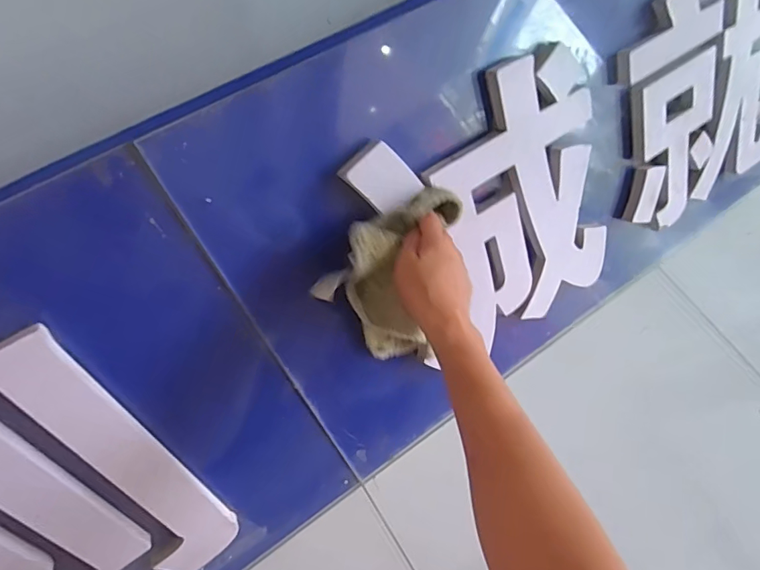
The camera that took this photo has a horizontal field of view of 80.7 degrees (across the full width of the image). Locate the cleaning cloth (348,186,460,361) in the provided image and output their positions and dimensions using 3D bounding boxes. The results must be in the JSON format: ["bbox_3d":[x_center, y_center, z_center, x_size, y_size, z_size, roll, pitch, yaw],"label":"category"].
[{"bbox_3d":[0.022,-0.009,0.493,0.101,0.175,0.146,6,69,0],"label":"cleaning cloth"}]

